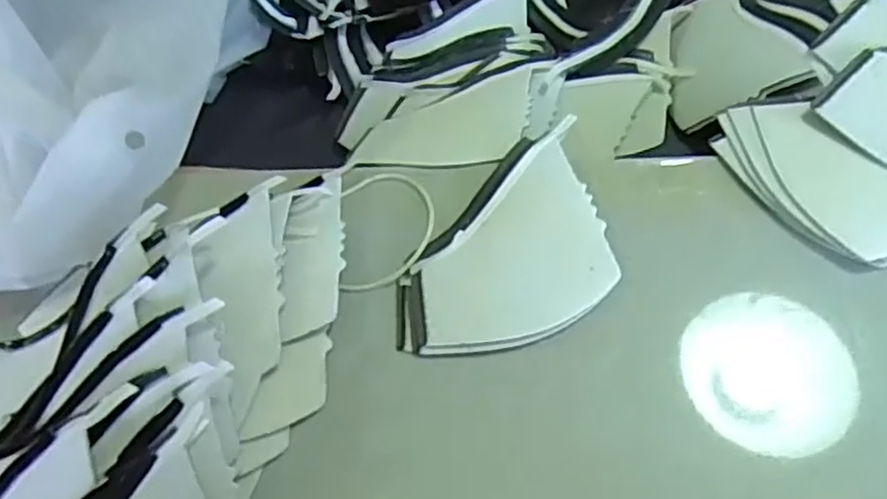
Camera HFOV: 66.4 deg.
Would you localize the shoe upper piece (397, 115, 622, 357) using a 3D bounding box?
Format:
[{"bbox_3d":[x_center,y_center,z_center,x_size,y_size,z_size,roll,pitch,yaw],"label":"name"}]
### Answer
[{"bbox_3d":[0.029,0.002,0.256,0.063,0.004,0.103,36,73,21],"label":"shoe upper piece"}]

